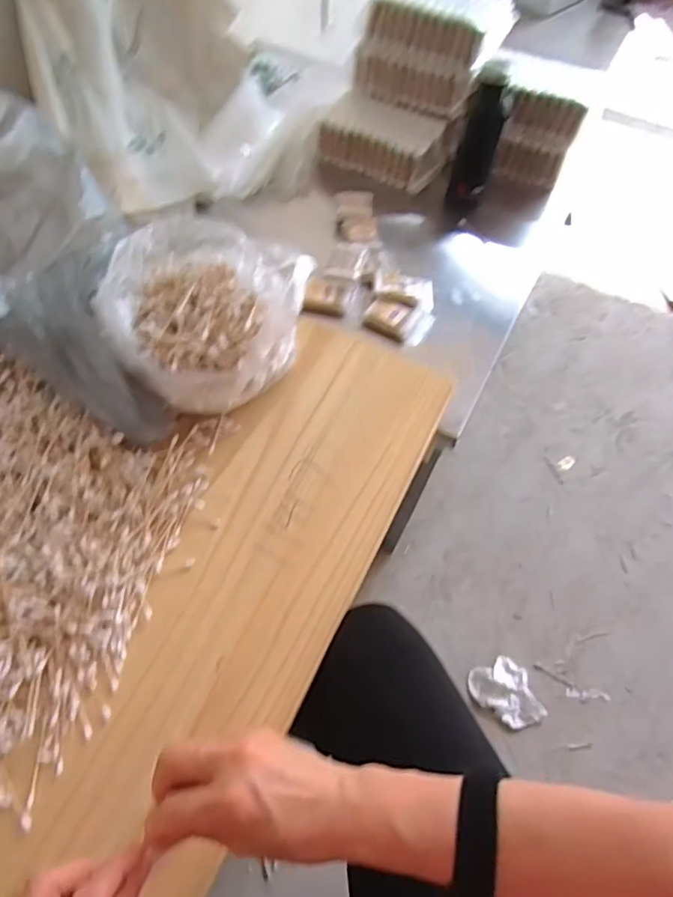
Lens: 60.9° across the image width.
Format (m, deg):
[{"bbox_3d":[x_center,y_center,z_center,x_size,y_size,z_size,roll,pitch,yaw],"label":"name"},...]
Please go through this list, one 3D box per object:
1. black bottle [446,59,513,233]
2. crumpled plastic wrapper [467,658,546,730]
[{"bbox_3d":[0.226,-0.475,0.935,0.066,0.259,0.063,13,59,6],"label":"black bottle"},{"bbox_3d":[0.292,0.423,0.985,0.101,0.015,0.112,-18,61,-13],"label":"crumpled plastic wrapper"}]

